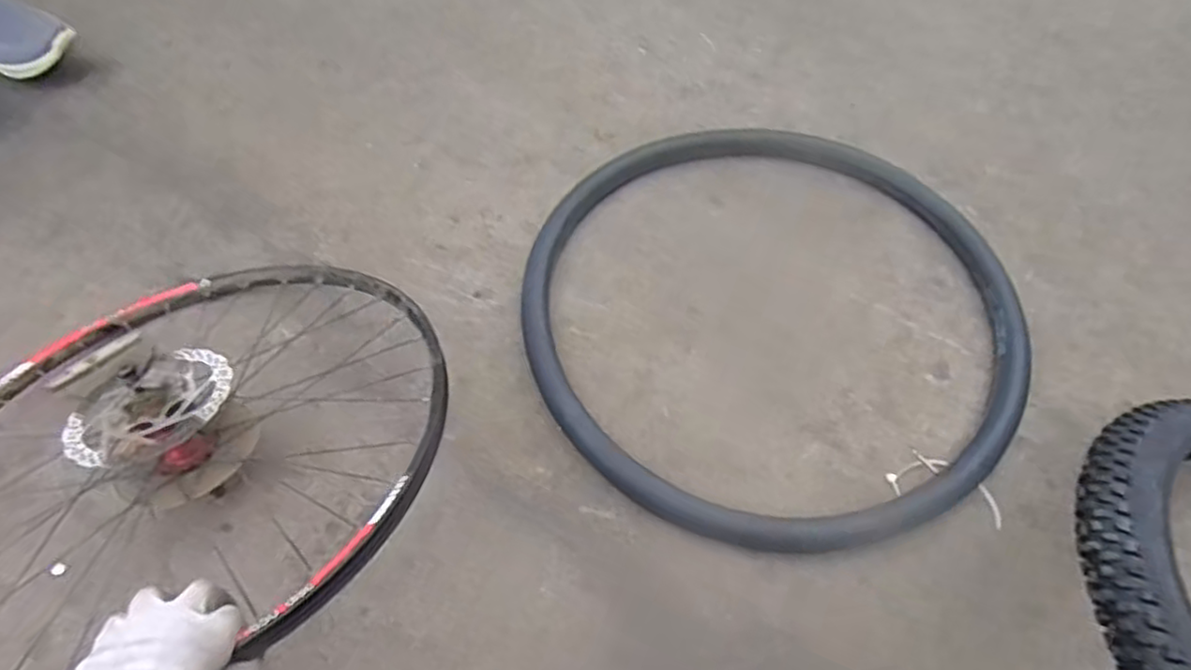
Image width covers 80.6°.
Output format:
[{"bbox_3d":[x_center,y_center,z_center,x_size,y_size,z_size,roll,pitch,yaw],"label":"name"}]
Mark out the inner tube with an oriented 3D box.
[{"bbox_3d":[0.227,-0.038,0.932,0.643,0.042,0.625,19,62,11],"label":"inner tube"}]

